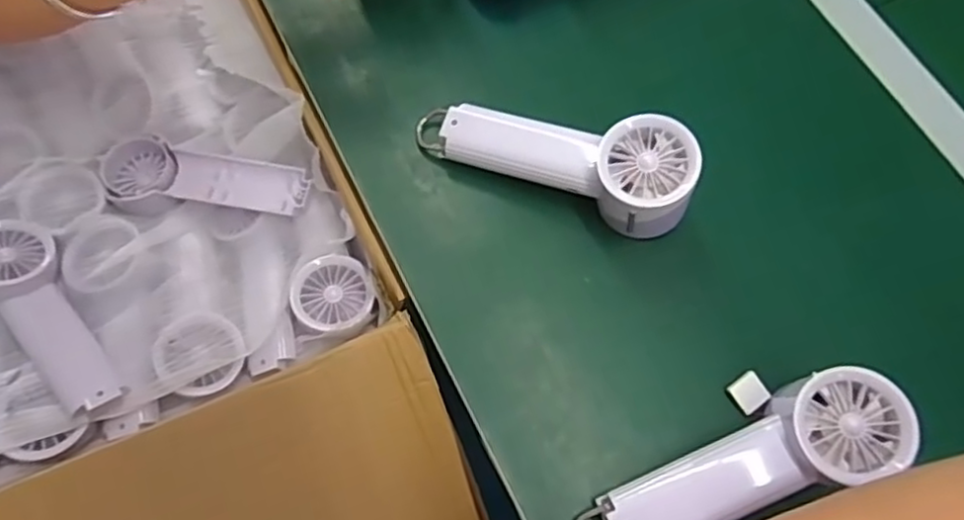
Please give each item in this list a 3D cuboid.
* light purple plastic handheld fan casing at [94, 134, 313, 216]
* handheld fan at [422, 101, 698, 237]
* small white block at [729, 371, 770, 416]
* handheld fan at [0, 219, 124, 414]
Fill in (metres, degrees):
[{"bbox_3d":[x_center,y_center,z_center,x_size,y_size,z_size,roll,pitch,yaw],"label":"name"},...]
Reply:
[{"bbox_3d":[-0.224,-0.059,0.537,0.169,0.024,0.060,11,69,3],"label":"light purple plastic handheld fan casing"},{"bbox_3d":[0.051,-0.075,0.449,0.192,0.066,0.061,25,71,8],"label":"handheld fan"},{"bbox_3d":[0.169,0.084,0.422,0.021,0.011,0.021,-39,75,-14],"label":"small white block"},{"bbox_3d":[-0.324,0.042,0.485,0.064,0.030,0.172,-35,74,-13],"label":"handheld fan"}]

